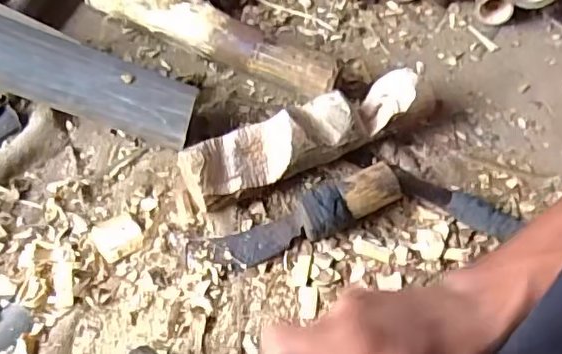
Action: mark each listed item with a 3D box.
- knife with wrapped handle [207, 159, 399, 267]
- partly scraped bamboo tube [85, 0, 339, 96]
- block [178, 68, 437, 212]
[{"bbox_3d":[0.028,0.042,0.606,0.202,0.044,0.048,-17,58,-16],"label":"knife with wrapped handle"},{"bbox_3d":[-0.092,-0.185,0.751,0.357,0.062,0.058,25,57,12],"label":"partly scraped bamboo tube"},{"bbox_3d":[0.034,-0.048,0.662,0.309,0.059,0.078,-22,60,-19],"label":"block"}]

